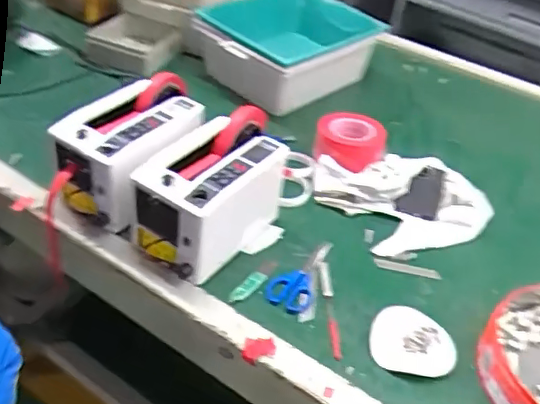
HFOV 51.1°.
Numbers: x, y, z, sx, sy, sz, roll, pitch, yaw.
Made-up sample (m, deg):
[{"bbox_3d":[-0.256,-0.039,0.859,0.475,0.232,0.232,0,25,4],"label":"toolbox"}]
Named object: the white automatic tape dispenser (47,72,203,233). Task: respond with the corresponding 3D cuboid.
[{"bbox_3d":[-0.239,-0.098,0.990,0.174,0.155,0.256,24,43,19],"label":"white automatic tape dispenser"}]

